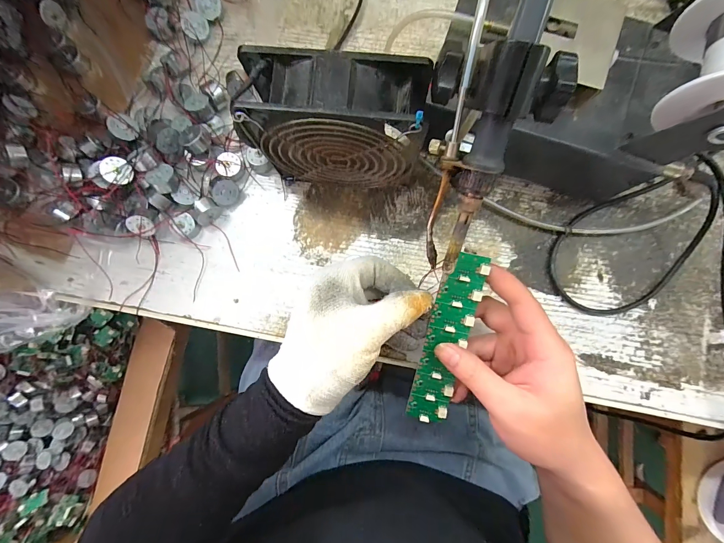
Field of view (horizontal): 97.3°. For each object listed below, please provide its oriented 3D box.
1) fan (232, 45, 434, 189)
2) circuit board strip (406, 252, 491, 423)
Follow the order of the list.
[{"bbox_3d":[-0.017,-0.104,0.243,0.117,0.111,0.047,5,86,1],"label":"fan"},{"bbox_3d":[0.063,0.054,0.241,0.030,0.008,0.137,13,103,1],"label":"circuit board strip"}]

